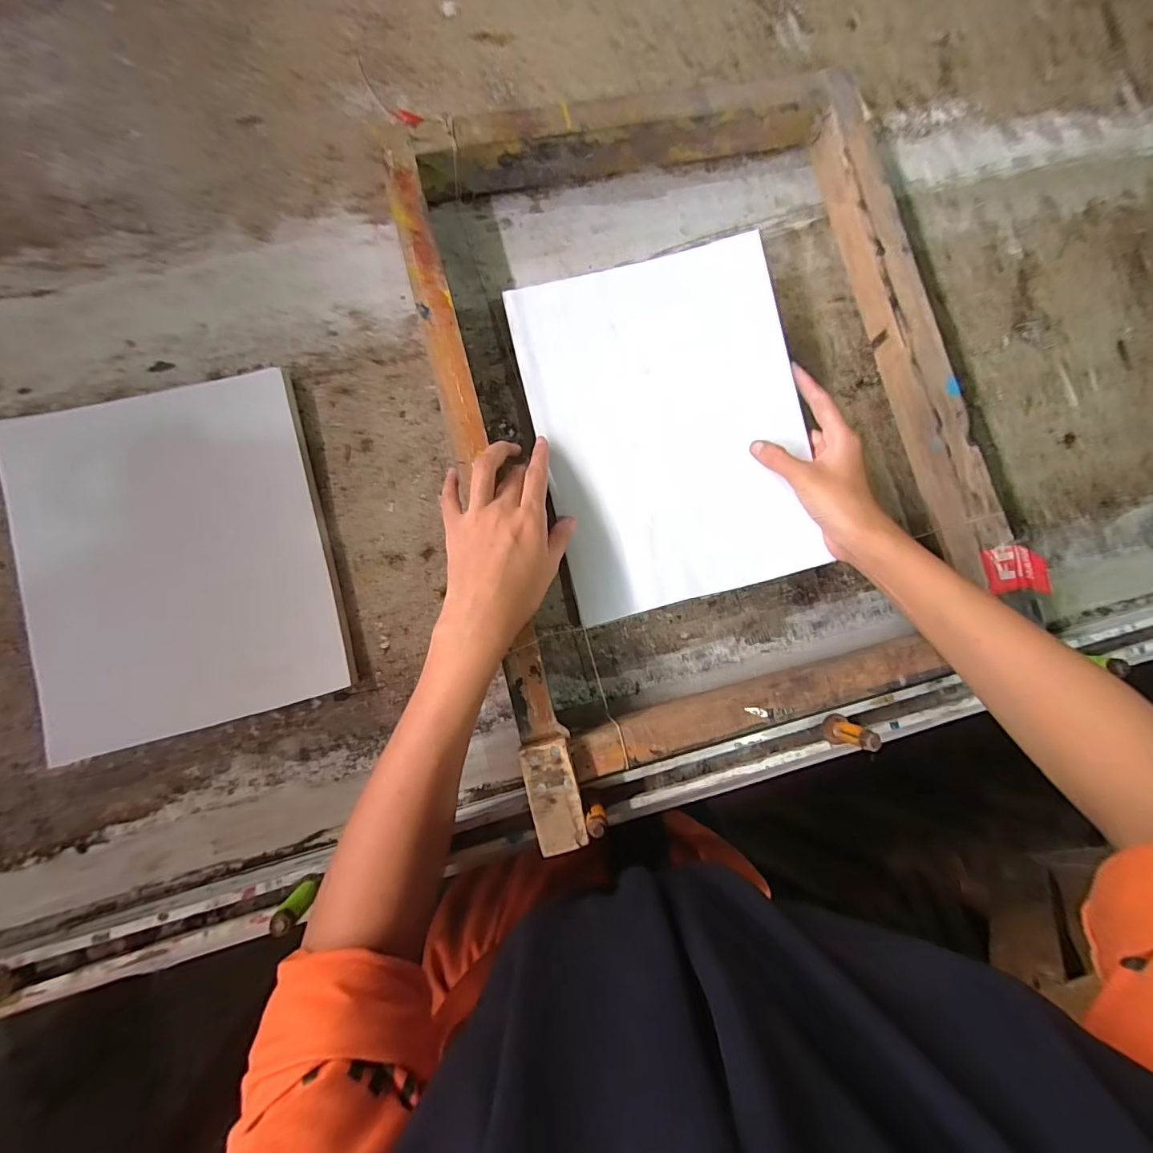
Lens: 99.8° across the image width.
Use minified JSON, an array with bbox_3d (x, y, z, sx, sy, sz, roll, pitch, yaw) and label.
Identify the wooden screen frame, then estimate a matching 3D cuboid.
[{"bbox_3d":[0.108,-0.121,0.380,0.401,0.058,0.529,-14,85,-6],"label":"wooden screen frame"}]

